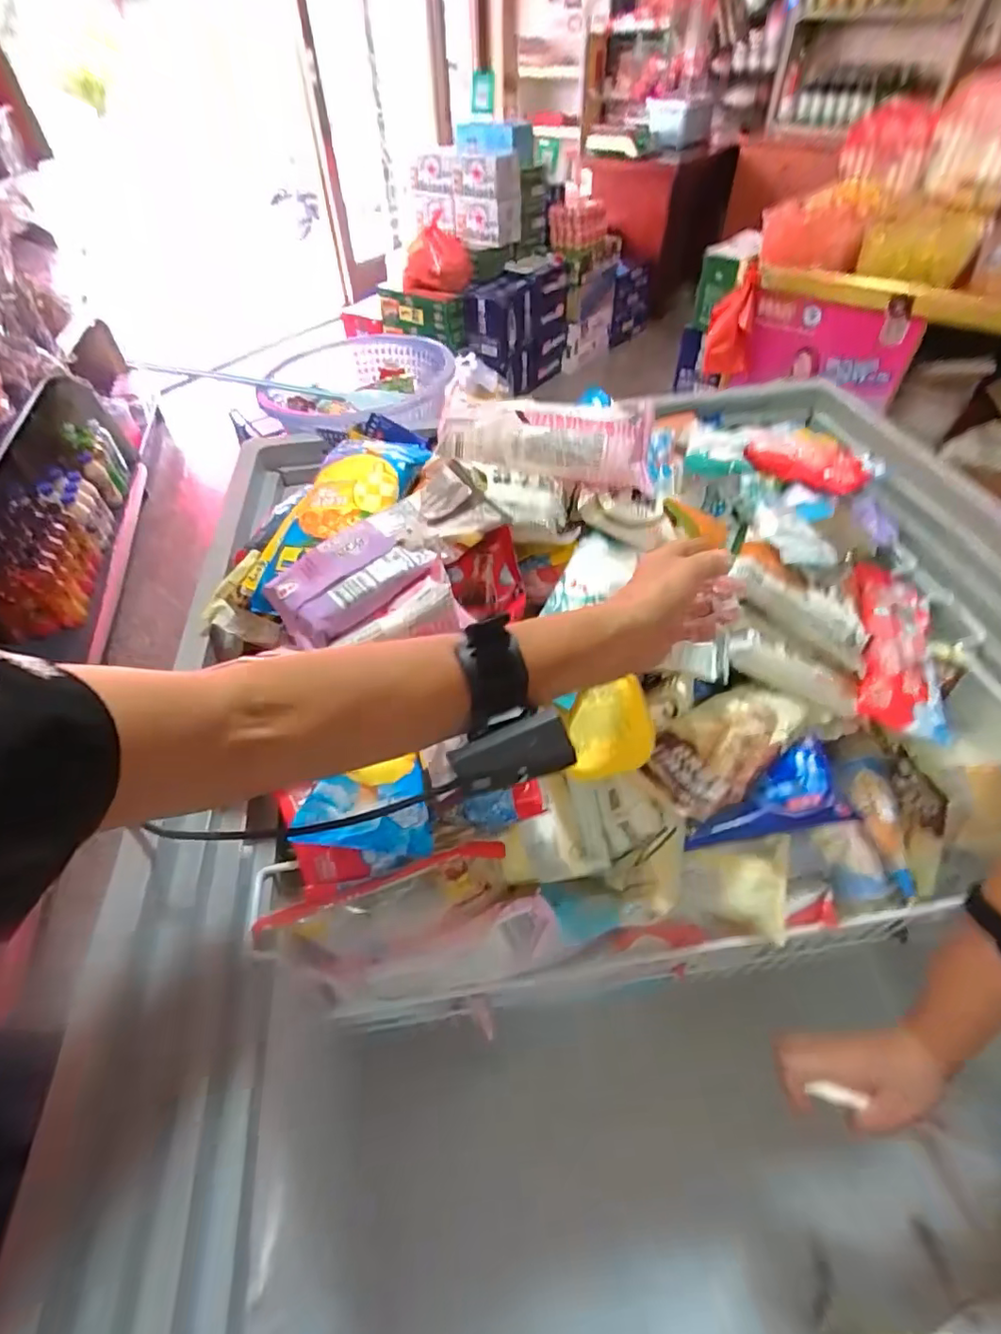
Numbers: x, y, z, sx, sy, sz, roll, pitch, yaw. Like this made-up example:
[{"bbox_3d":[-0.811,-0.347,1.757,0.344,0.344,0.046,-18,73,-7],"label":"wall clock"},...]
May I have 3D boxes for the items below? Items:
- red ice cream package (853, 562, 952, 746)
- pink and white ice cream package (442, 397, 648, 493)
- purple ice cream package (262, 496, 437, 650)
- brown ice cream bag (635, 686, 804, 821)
[{"bbox_3d":[0.371,-0.022,0.536,0.066,0.034,0.193,11,51,12],"label":"red ice cream package"},{"bbox_3d":[0.040,-0.202,0.510,0.189,0.052,0.067,2,50,5],"label":"pink and white ice cream package"},{"bbox_3d":[-0.104,-0.073,0.429,0.137,0.027,0.072,-32,55,-23],"label":"purple ice cream package"},{"bbox_3d":[0.185,0.058,0.469,0.164,0.019,0.074,-36,57,-25],"label":"brown ice cream bag"}]

